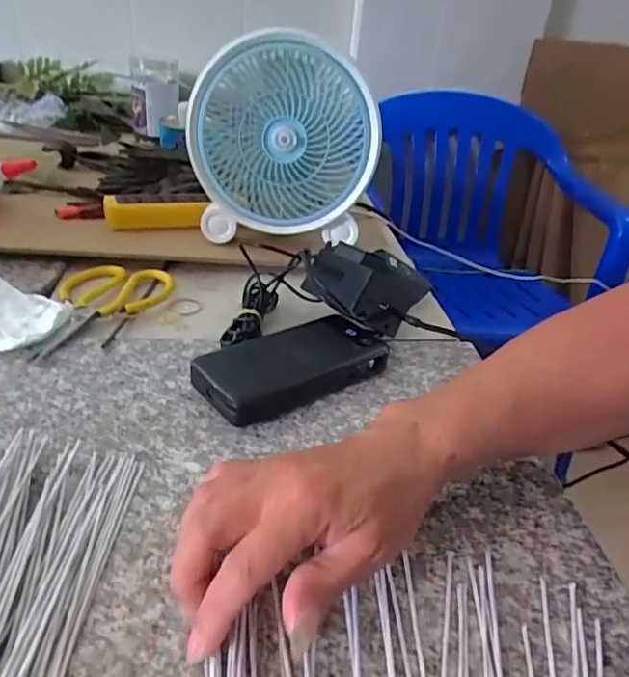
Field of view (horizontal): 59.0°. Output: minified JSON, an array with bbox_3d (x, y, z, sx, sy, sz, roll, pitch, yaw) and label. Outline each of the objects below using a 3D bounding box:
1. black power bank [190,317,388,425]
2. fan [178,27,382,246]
[{"bbox_3d":[-0.016,0.019,0.446,0.154,0.034,0.071,-18,39,-33],"label":"black power bank"},{"bbox_3d":[-0.038,-0.218,0.640,0.205,0.219,0.137,0,32,-10],"label":"fan"}]

